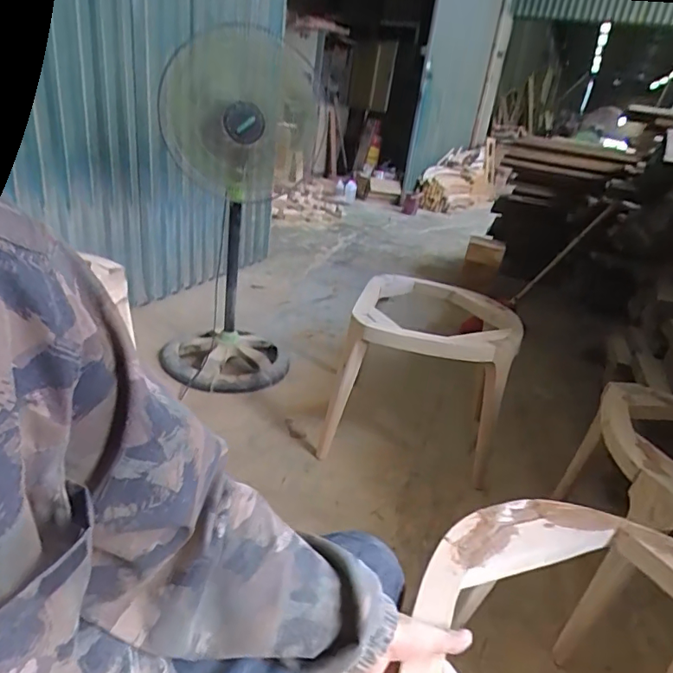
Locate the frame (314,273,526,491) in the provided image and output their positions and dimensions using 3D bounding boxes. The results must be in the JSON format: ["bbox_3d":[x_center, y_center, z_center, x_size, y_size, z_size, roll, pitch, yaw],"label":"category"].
[{"bbox_3d":[0.285,0.123,1.624,0.497,0.465,0.544,15,25,17],"label":"frame"}]

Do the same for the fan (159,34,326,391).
[{"bbox_3d":[-0.376,-0.395,1.747,0.473,1.136,0.567,-1,25,-17],"label":"fan"}]

